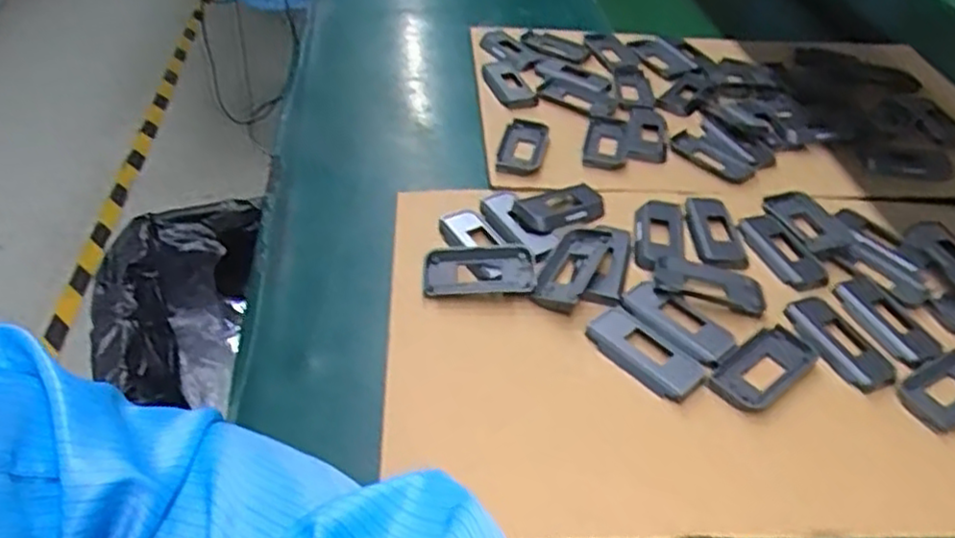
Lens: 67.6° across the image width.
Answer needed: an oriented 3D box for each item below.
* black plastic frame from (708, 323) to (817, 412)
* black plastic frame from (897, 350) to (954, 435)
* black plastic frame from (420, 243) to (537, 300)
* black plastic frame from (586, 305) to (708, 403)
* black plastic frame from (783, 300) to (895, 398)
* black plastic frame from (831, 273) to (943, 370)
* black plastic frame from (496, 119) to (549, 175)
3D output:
[{"bbox_3d":[0.176,0.059,0.435,0.074,0.004,0.036,-29,53,-28],"label":"black plastic frame"},{"bbox_3d":[0.289,0.073,0.434,0.070,0.004,0.038,-22,50,-23],"label":"black plastic frame"},{"bbox_3d":[0.001,0.003,0.482,0.074,0.012,0.035,-2,66,0],"label":"black plastic frame"},{"bbox_3d":[0.104,0.051,0.443,0.036,0.009,0.072,-31,54,-29],"label":"black plastic frame"},{"bbox_3d":[0.231,0.046,0.456,0.040,0.005,0.074,-15,47,-17],"label":"black plastic frame"},{"bbox_3d":[0.271,0.033,0.471,0.039,0.004,0.073,-14,47,-16],"label":"black plastic frame"},{"bbox_3d":[0.039,-0.103,0.594,0.036,0.010,0.068,12,45,9],"label":"black plastic frame"}]

